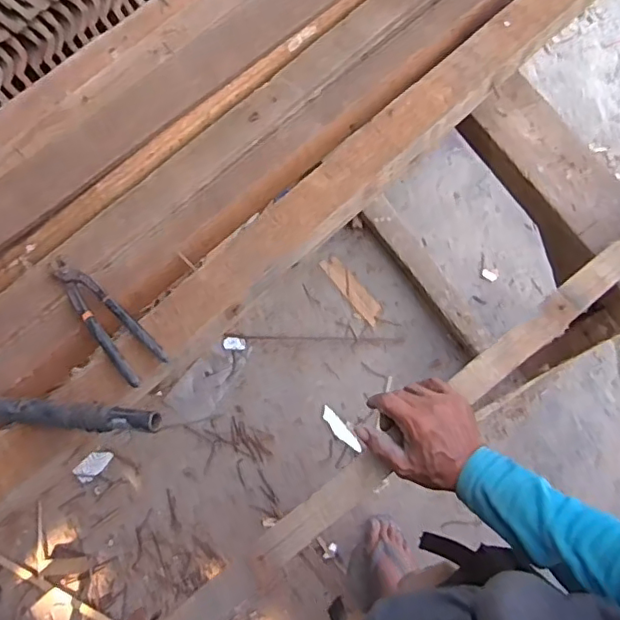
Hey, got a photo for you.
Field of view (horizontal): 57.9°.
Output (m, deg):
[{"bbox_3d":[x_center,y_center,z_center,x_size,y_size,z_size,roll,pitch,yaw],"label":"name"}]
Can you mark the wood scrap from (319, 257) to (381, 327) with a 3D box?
[{"bbox_3d":[0.117,-0.057,1.517,0.055,0.006,0.216,-39,80,-4],"label":"wood scrap"}]

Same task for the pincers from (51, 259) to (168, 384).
[{"bbox_3d":[-0.239,0.005,0.641,0.047,0.014,0.214,-43,61,-12],"label":"pincers"}]

